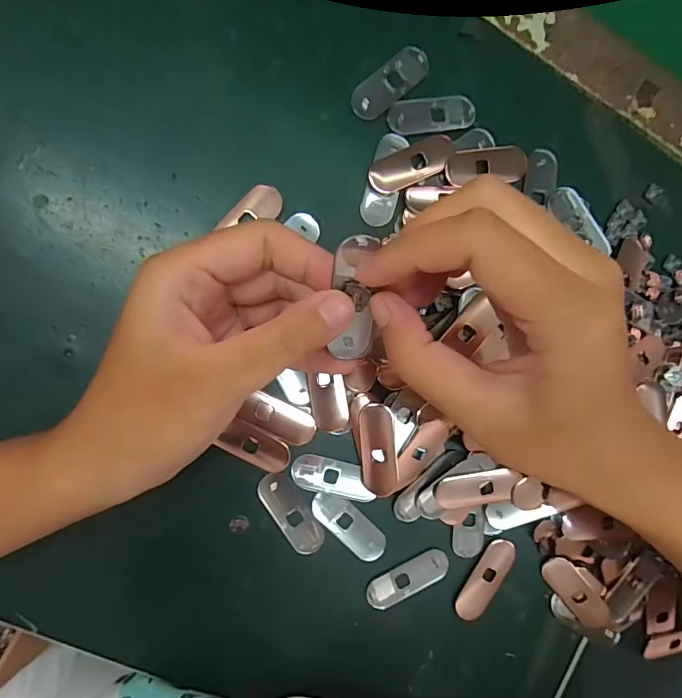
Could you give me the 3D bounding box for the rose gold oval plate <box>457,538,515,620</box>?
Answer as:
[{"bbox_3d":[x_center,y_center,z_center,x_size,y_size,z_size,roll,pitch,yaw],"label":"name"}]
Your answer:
[{"bbox_3d":[0.084,0.134,0.273,0.018,0.004,0.049,35,86,-9],"label":"rose gold oval plate"}]

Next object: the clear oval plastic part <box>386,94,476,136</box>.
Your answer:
[{"bbox_3d":[0.050,-0.129,0.259,0.050,0.004,0.019,-10,93,-9],"label":"clear oval plastic part"}]

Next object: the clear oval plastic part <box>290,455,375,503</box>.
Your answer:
[{"bbox_3d":[-0.003,0.071,0.257,0.046,0.004,0.019,16,89,-10],"label":"clear oval plastic part"}]

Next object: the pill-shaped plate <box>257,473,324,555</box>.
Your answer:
[{"bbox_3d":[-0.026,0.089,0.254,0.018,0.004,0.049,-33,96,-7],"label":"pill-shaped plate"}]

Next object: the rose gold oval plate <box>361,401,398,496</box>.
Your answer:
[{"bbox_3d":[0.020,0.056,0.257,0.018,0.009,0.050,-2,92,-10],"label":"rose gold oval plate"}]

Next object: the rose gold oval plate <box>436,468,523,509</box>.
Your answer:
[{"bbox_3d":[0.077,0.078,0.265,0.045,0.004,0.022,-6,104,1],"label":"rose gold oval plate"}]

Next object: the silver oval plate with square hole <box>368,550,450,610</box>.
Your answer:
[{"bbox_3d":[0.039,0.131,0.267,0.049,0.004,0.018,-25,95,-8],"label":"silver oval plate with square hole"}]

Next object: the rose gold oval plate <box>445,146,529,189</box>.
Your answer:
[{"bbox_3d":[0.082,-0.103,0.263,0.052,0.004,0.021,-9,82,-15],"label":"rose gold oval plate"}]

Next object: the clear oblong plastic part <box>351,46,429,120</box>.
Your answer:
[{"bbox_3d":[0.027,-0.144,0.255,0.049,0.004,0.018,-44,98,-6],"label":"clear oblong plastic part"}]

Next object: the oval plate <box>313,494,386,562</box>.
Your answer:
[{"bbox_3d":[0.005,0.098,0.259,0.019,0.004,0.049,-44,98,-6],"label":"oval plate"}]

